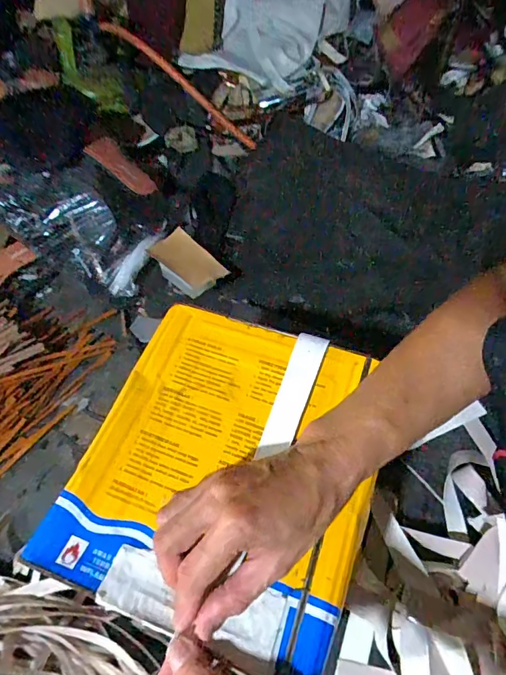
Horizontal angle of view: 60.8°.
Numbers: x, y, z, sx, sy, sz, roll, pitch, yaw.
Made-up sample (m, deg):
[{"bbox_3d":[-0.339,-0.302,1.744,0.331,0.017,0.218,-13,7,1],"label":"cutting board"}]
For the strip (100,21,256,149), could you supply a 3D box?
[{"bbox_3d":[-0.159,-0.583,0.998,0.414,0.027,0.043,37,57,-11],"label":"strip"}]

